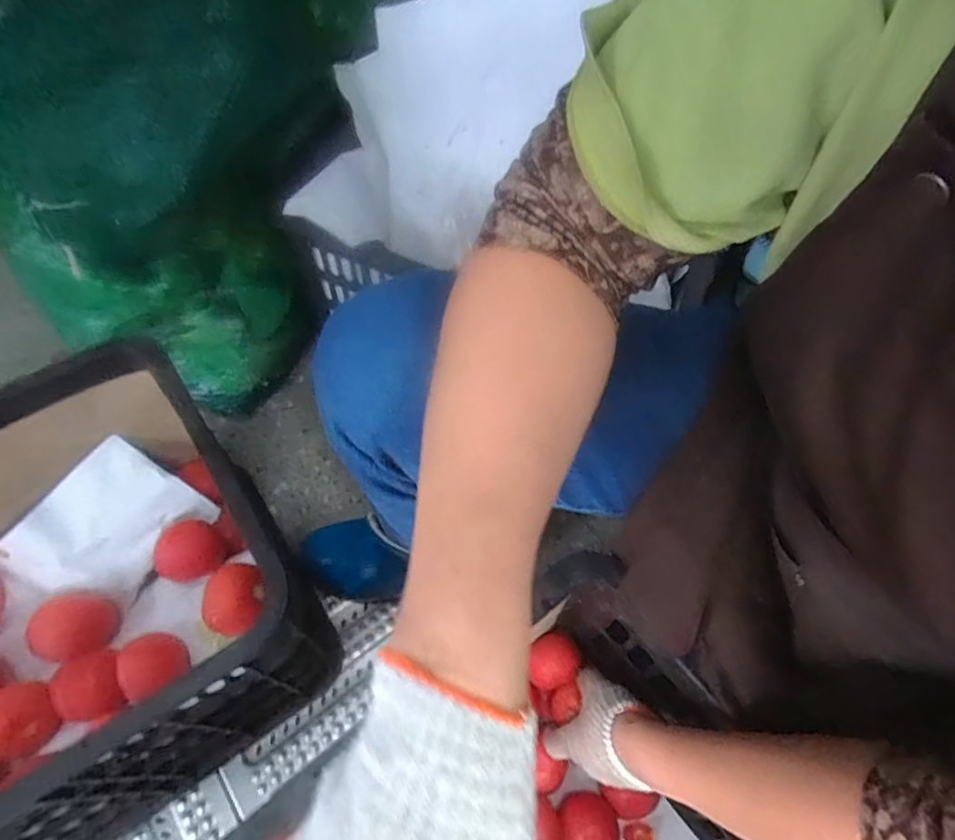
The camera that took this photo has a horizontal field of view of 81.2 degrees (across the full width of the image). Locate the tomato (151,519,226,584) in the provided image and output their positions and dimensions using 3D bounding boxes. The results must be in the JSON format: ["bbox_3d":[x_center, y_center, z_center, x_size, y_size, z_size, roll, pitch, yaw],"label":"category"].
[{"bbox_3d":[-0.333,0.153,0.645,0.064,0.059,0.073,37,63,18],"label":"tomato"}]

